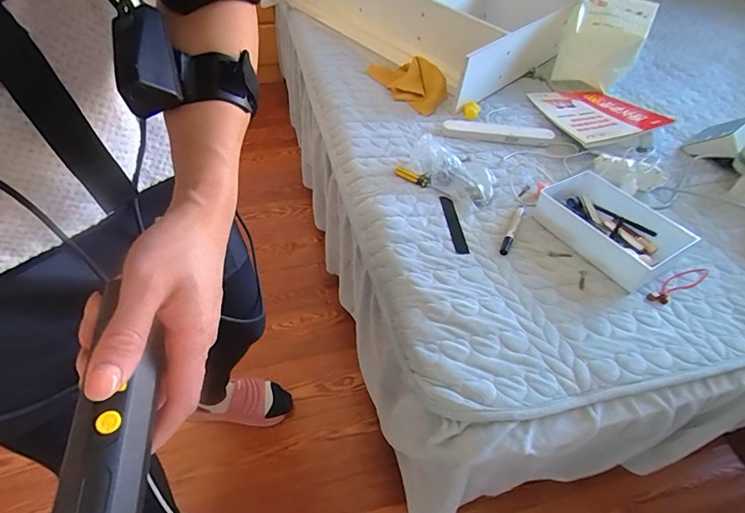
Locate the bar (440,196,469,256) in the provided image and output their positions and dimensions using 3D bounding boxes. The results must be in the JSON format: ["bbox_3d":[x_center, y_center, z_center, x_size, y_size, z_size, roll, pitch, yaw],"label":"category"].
[{"bbox_3d":[0.149,-0.058,0.738,0.025,0.007,0.145,1,47,-8],"label":"bar"}]

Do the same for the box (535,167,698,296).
[{"bbox_3d":[0.410,-0.060,0.715,0.151,0.067,0.229,-28,58,-23],"label":"box"}]

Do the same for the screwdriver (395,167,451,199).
[{"bbox_3d":[0.097,-0.149,0.801,0.125,0.014,0.021,35,57,22],"label":"screwdriver"}]

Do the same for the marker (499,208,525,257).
[{"bbox_3d":[0.251,-0.050,0.721,0.013,0.011,0.128,24,54,14],"label":"marker"}]

